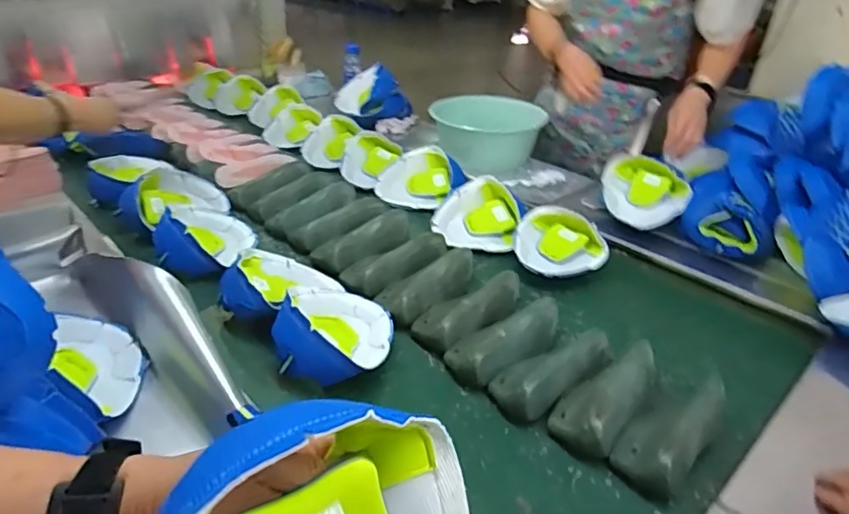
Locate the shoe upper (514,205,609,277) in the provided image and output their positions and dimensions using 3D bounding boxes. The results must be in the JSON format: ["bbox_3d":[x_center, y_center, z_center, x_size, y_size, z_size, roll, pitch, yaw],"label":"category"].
[{"bbox_3d":[0.265,-0.019,1.088,0.177,0.067,0.178,11,32,13],"label":"shoe upper"}]

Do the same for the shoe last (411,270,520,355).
[{"bbox_3d":[0.076,0.077,0.920,0.211,0.064,0.089,-22,39,-34],"label":"shoe last"}]

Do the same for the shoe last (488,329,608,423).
[{"bbox_3d":[0.183,0.156,0.807,0.198,0.065,0.090,-24,40,-36],"label":"shoe last"}]

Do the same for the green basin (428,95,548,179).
[{"bbox_3d":[0.168,-0.356,1.554,0.305,0.131,0.282,3,31,1],"label":"green basin"}]

